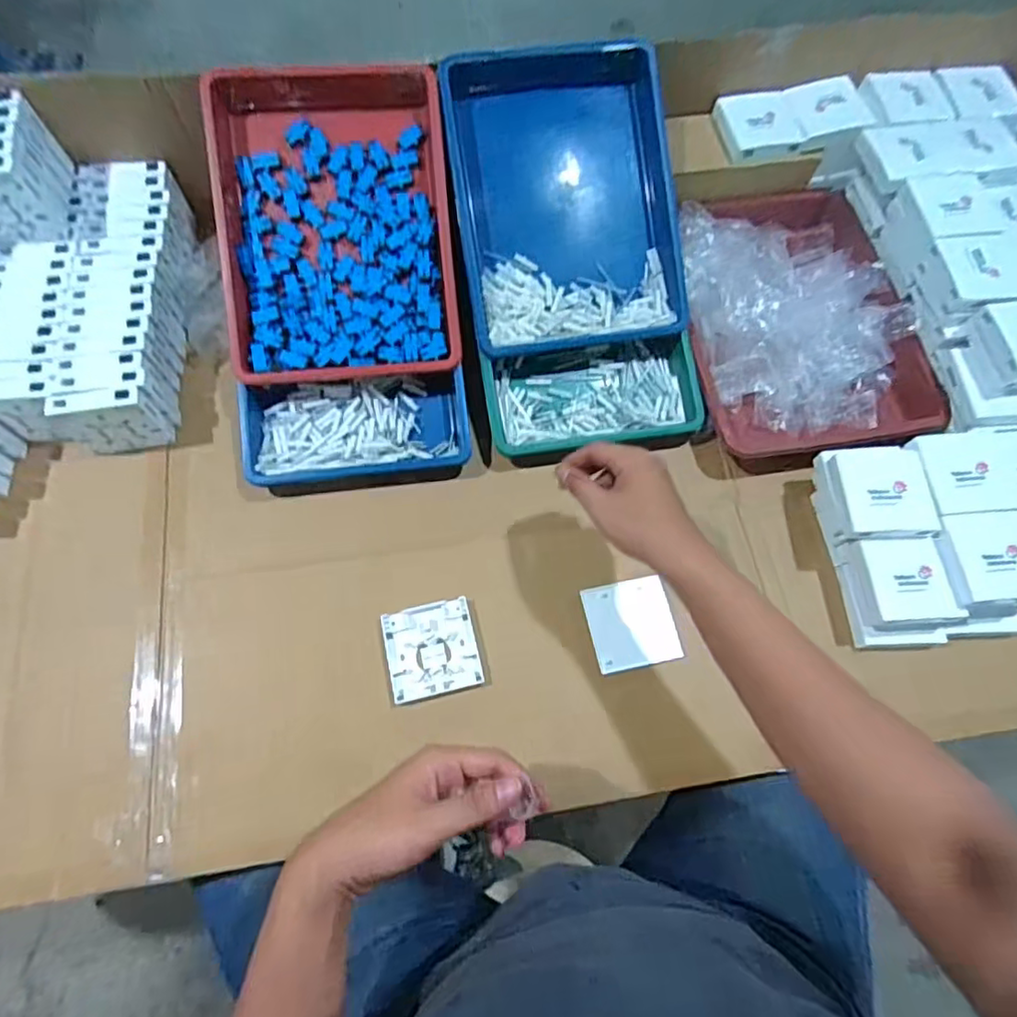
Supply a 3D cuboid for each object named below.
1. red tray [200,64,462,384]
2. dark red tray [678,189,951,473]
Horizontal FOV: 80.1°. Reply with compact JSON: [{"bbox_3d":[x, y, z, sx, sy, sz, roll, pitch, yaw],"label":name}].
[{"bbox_3d":[-0.182,-0.299,0.640,0.238,0.044,0.321,-5,90,-5],"label":"red tray"},{"bbox_3d":[0.335,-0.214,0.716,0.257,0.071,0.348,-8,69,-6],"label":"dark red tray"}]

